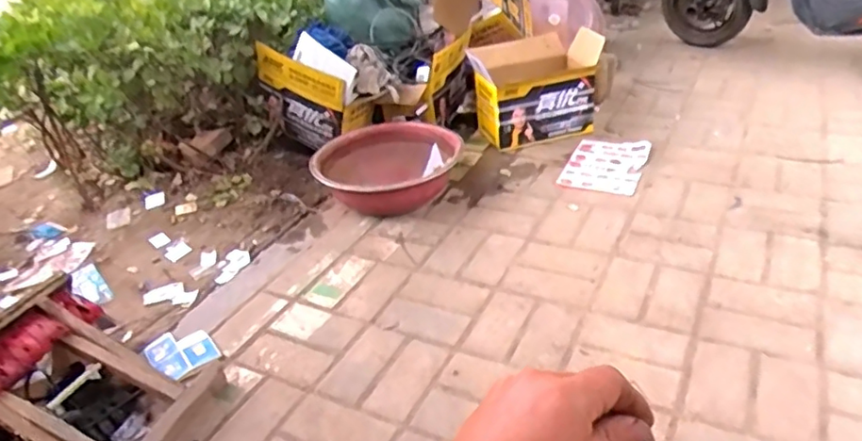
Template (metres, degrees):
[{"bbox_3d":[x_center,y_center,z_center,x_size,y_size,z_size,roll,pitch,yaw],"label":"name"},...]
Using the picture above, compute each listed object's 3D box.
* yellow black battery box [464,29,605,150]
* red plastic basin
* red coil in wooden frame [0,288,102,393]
[{"bbox_3d":[0.301,-0.418,1.899,0.352,0.270,0.347,-13,33,-12],"label":"yellow black battery box"},{"bbox_3d":[-0.113,-0.146,1.685,0.387,0.158,0.387,-6,33,4],"label":"red plastic basin"},{"bbox_3d":[-0.704,0.227,1.035,0.096,0.065,0.298,9,35,21],"label":"red coil in wooden frame"}]

